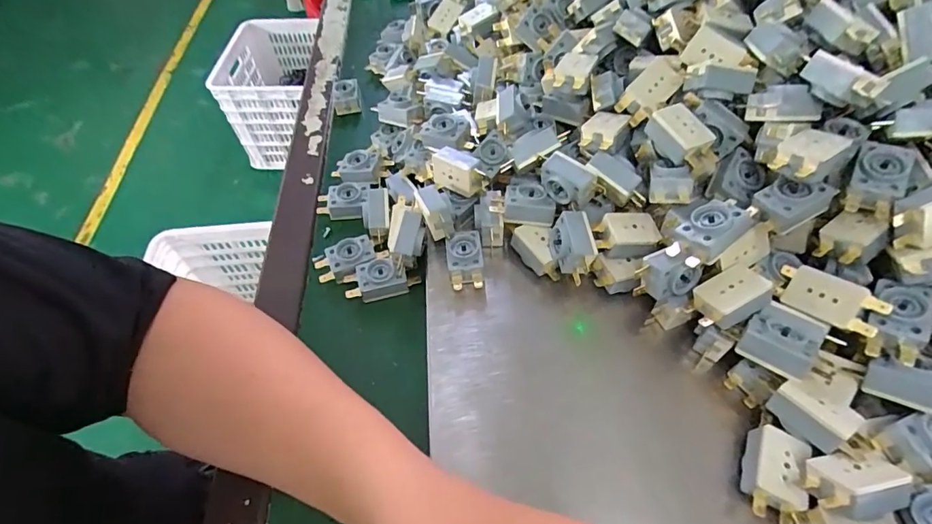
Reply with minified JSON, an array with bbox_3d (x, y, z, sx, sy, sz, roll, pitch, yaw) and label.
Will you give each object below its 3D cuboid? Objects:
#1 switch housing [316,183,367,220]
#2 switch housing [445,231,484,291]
[{"bbox_3d":[-0.110,-0.054,0.417,0.044,0.019,0.025,-8,55,-2],"label":"switch housing"},{"bbox_3d":[0.000,0.001,0.348,0.026,0.020,0.045,-7,55,-1],"label":"switch housing"}]

